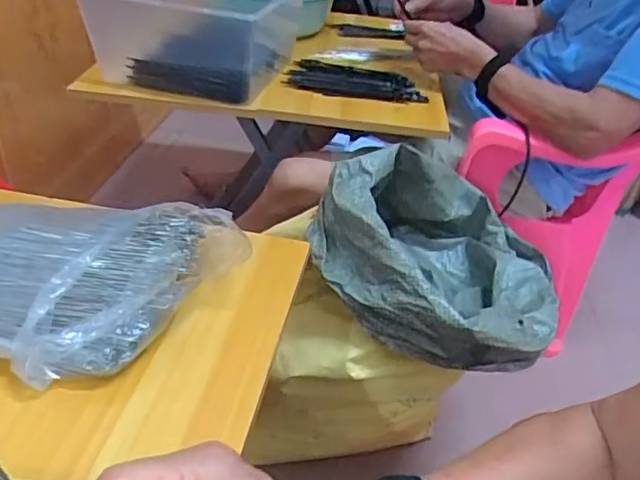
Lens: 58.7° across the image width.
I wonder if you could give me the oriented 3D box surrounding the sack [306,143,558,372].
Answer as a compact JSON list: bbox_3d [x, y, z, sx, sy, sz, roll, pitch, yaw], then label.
[{"bbox_3d":[0.165,0.017,0.764,0.291,0.212,0.330,22,39,20],"label":"sack"}]

